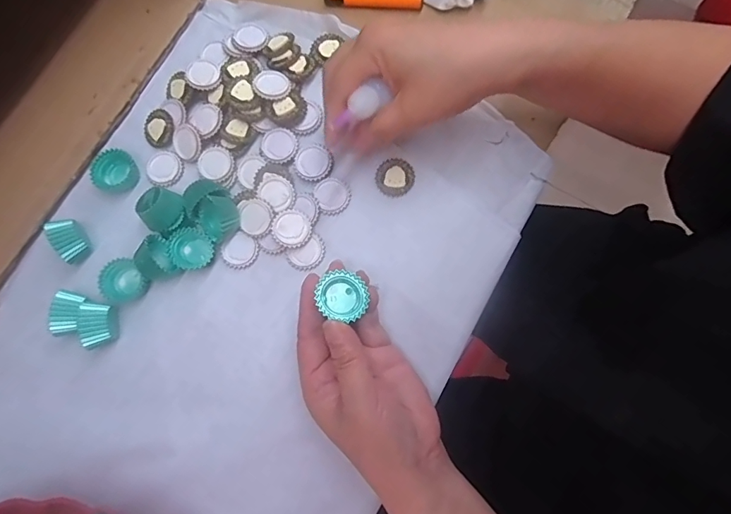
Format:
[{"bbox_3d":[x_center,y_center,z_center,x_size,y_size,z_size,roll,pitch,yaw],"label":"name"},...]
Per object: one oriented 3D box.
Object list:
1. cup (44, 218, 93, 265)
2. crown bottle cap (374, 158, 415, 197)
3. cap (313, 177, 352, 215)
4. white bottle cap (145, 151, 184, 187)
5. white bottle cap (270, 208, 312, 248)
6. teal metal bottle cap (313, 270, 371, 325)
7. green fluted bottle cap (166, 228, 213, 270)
[{"bbox_3d":[-0.216,-0.012,0.329,0.020,0.025,0.033,-33,80,-5],"label":"cup"},{"bbox_3d":[0.022,-0.060,0.336,0.029,0.007,0.028,0,79,1],"label":"crown bottle cap"},{"bbox_3d":[-0.024,-0.047,0.337,0.026,0.006,0.027,0,79,1],"label":"cap"},{"bbox_3d":[-0.157,-0.069,0.346,0.029,0.004,0.028,0,79,1],"label":"white bottle cap"},{"bbox_3d":[-0.054,-0.021,0.326,0.028,0.004,0.028,2,80,-10],"label":"white bottle cap"},{"bbox_3d":[-0.013,0.025,0.282,0.030,0.015,0.029,14,80,4],"label":"teal metal bottle cap"},{"bbox_3d":[-0.129,-0.007,0.331,0.030,0.014,0.029,0,79,1],"label":"green fluted bottle cap"}]

